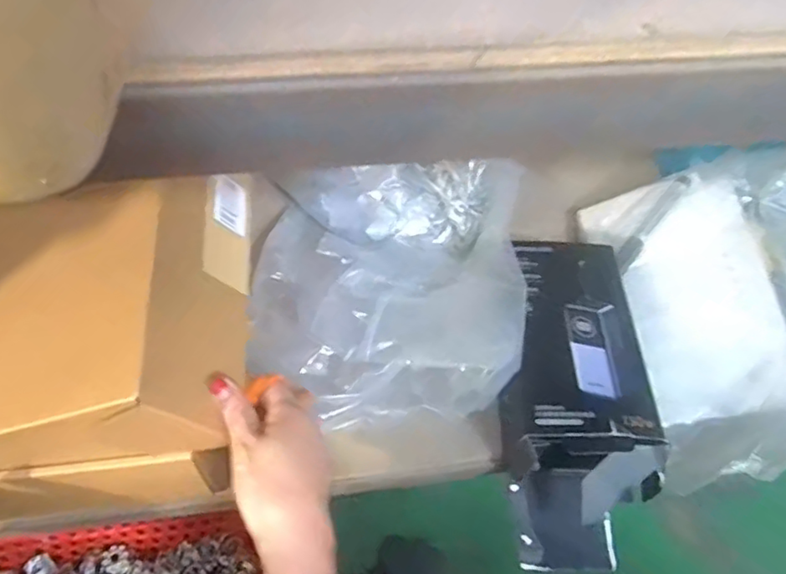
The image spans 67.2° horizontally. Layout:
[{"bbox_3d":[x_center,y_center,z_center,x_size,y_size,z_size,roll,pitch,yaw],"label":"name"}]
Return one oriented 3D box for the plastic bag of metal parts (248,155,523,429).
[{"bbox_3d":[0.001,-0.019,0.533,0.239,0.083,0.278,4,57,-2],"label":"plastic bag of metal parts"}]

